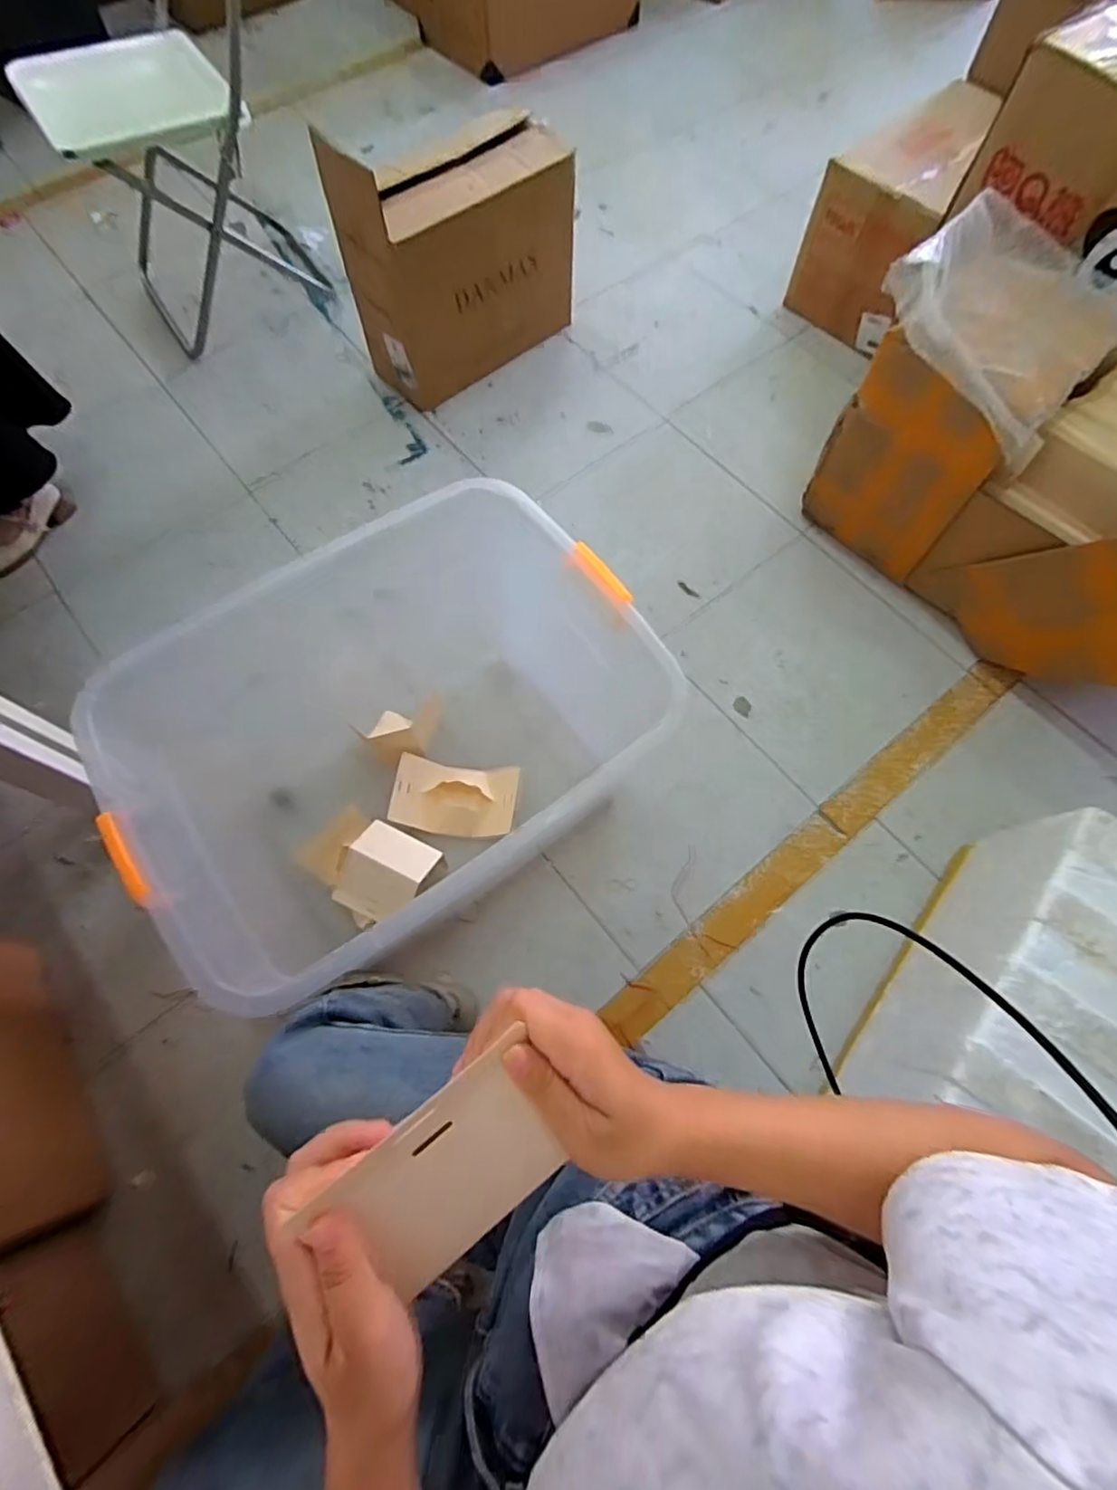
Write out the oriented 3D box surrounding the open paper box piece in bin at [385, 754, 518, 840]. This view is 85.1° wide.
[{"bbox_3d":[-0.181,0.093,1.074,0.212,0.043,0.130,6,70,2],"label":"open paper box piece in bin"}]

